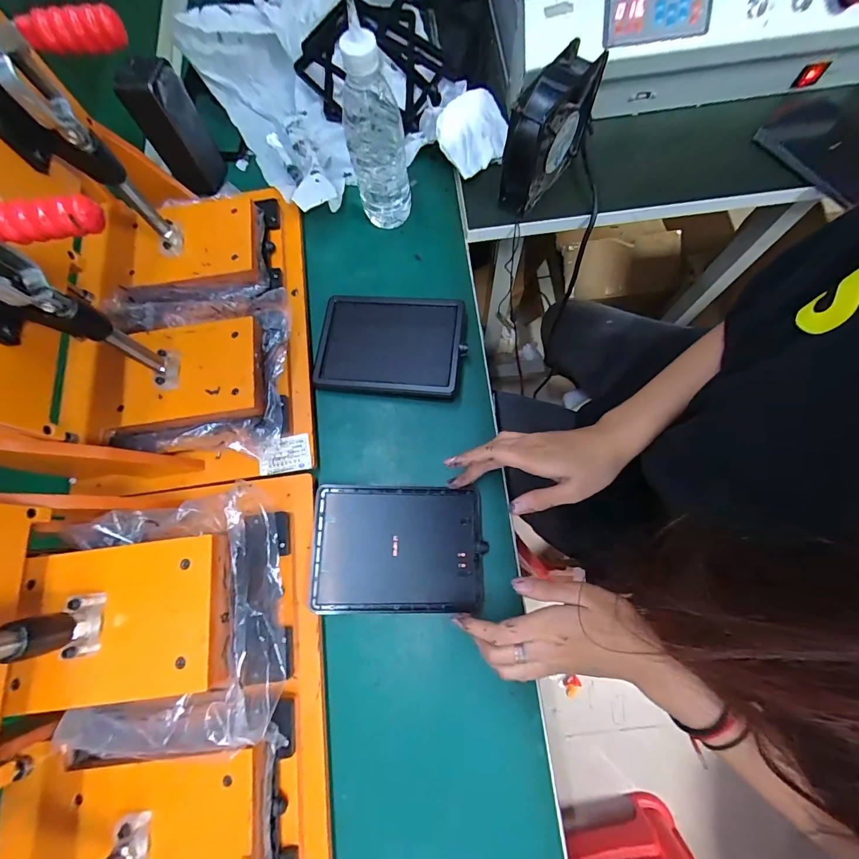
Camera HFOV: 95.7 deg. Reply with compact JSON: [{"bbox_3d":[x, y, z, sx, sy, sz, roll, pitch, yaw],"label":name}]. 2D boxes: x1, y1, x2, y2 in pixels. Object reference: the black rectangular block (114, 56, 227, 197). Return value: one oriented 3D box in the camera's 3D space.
[{"bbox_3d":[-0.309,-0.365,0.476,0.045,0.126,0.058,10,75,5],"label":"black rectangular block"}]

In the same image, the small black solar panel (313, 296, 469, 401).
[{"bbox_3d":[-0.045,-0.097,0.446,0.163,0.022,0.120,6,75,5],"label":"small black solar panel"}]

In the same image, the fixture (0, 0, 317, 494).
[{"bbox_3d":[-0.260,-0.147,0.345,0.235,0.246,0.362,-8,74,0],"label":"fixture"}]

